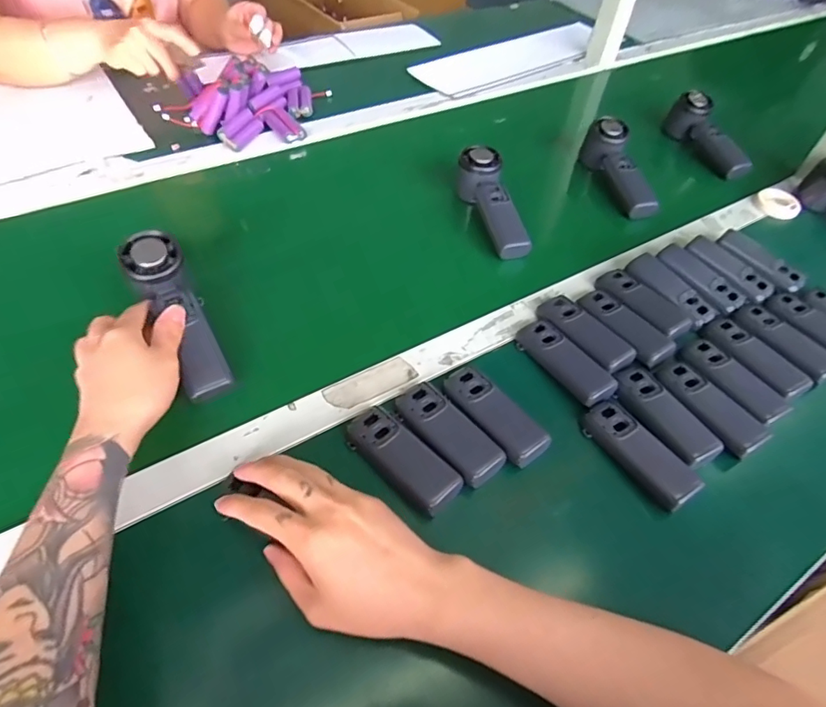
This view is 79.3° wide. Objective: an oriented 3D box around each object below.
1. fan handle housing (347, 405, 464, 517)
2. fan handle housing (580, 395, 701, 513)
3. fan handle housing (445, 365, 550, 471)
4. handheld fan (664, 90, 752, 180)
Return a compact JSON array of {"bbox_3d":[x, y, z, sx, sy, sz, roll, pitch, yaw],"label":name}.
[{"bbox_3d":[-0.009,0.086,0.417,0.106,0.015,0.040,37,58,21],"label":"fan handle housing"},{"bbox_3d":[0.198,0.084,0.435,0.045,0.015,0.104,-26,59,-23],"label":"fan handle housing"},{"bbox_3d":[0.072,0.054,0.447,0.039,0.019,0.104,-30,60,-25],"label":"fan handle housing"},{"bbox_3d":[0.445,-0.332,0.758,0.038,0.056,0.185,-4,53,-8],"label":"handheld fan"}]

